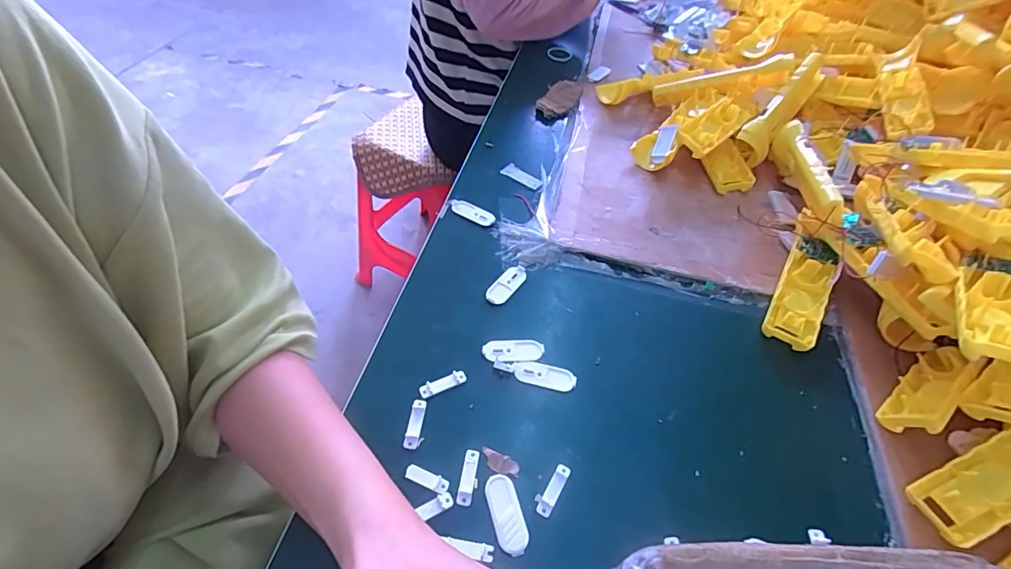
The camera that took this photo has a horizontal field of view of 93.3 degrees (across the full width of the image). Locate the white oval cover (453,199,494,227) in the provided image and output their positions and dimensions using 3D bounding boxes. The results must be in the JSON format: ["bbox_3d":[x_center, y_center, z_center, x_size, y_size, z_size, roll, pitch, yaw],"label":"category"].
[{"bbox_3d":[-0.033,-0.075,0.504,0.047,0.008,0.016,25,52,14],"label":"white oval cover"}]

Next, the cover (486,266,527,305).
[{"bbox_3d":[0.001,-0.001,0.446,0.020,0.007,0.050,32,54,19],"label":"cover"}]

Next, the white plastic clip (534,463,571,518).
[{"bbox_3d":[0.032,0.142,0.331,0.013,0.004,0.036,27,53,16],"label":"white plastic clip"}]

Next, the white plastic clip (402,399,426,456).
[{"bbox_3d":[-0.067,0.104,0.351,0.012,0.005,0.040,5,50,-2],"label":"white plastic clip"}]

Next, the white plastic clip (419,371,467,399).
[{"bbox_3d":[-0.049,0.078,0.374,0.037,0.005,0.010,-19,55,-20],"label":"white plastic clip"}]

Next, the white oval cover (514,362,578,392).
[{"bbox_3d":[0.032,0.074,0.387,0.049,0.005,0.019,13,50,5],"label":"white oval cover"}]

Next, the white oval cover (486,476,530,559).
[{"bbox_3d":[0.001,0.153,0.318,0.021,0.006,0.049,-12,53,-15],"label":"white oval cover"}]

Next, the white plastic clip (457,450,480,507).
[{"bbox_3d":[-0.025,0.133,0.330,0.011,0.005,0.037,9,50,2],"label":"white plastic clip"}]

